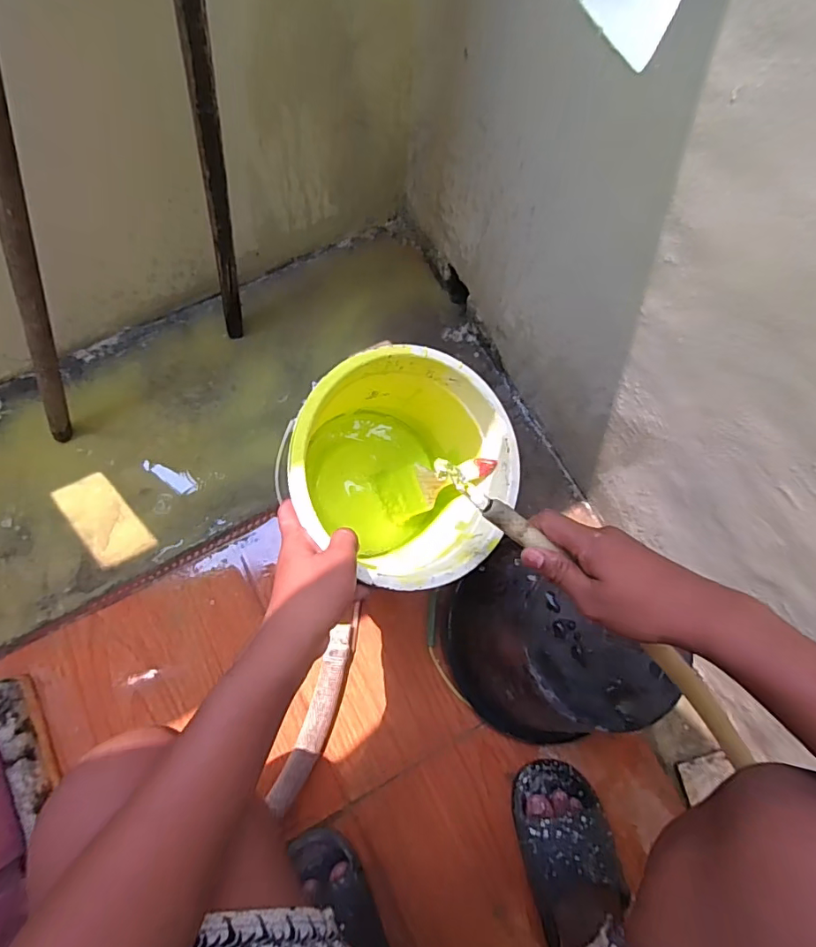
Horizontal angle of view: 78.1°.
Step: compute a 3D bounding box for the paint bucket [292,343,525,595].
[{"bbox_3d":[-0.026,-0.004,0.585,0.231,0.265,0.231,1,88,-16],"label":"paint bucket"}]

